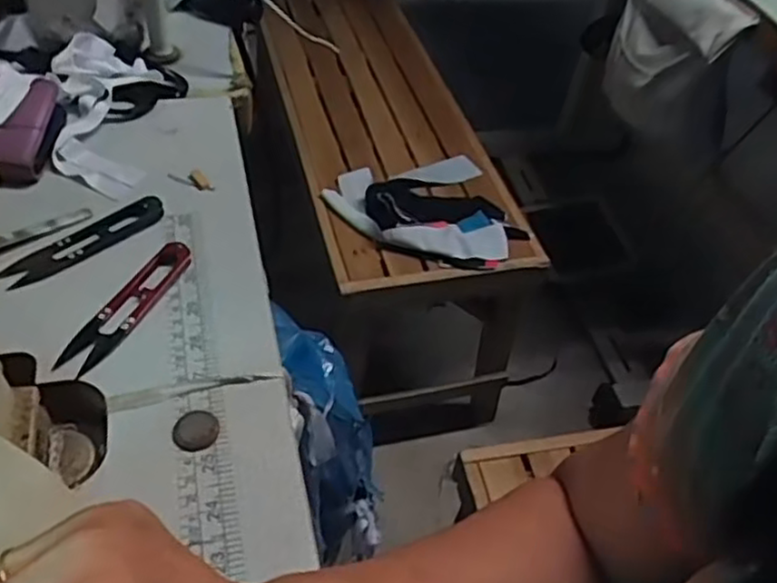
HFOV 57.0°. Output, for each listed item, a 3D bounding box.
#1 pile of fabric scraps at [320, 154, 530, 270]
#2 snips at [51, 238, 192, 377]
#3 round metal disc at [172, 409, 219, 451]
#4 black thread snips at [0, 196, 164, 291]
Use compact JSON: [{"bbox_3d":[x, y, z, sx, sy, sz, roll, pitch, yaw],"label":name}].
[{"bbox_3d":[0.051,-0.112,0.990,0.233,0.032,0.228,-13,51,-18],"label":"pile of fabric scraps"},{"bbox_3d":[-0.148,0.006,0.408,0.027,0.008,0.101,19,48,10],"label":"snips"},{"bbox_3d":[-0.097,0.069,0.360,0.022,0.004,0.023,4,48,-4],"label":"round metal disc"},{"bbox_3d":[-0.185,-0.033,0.438,0.103,0.010,0.021,-31,58,-30],"label":"black thread snips"}]

